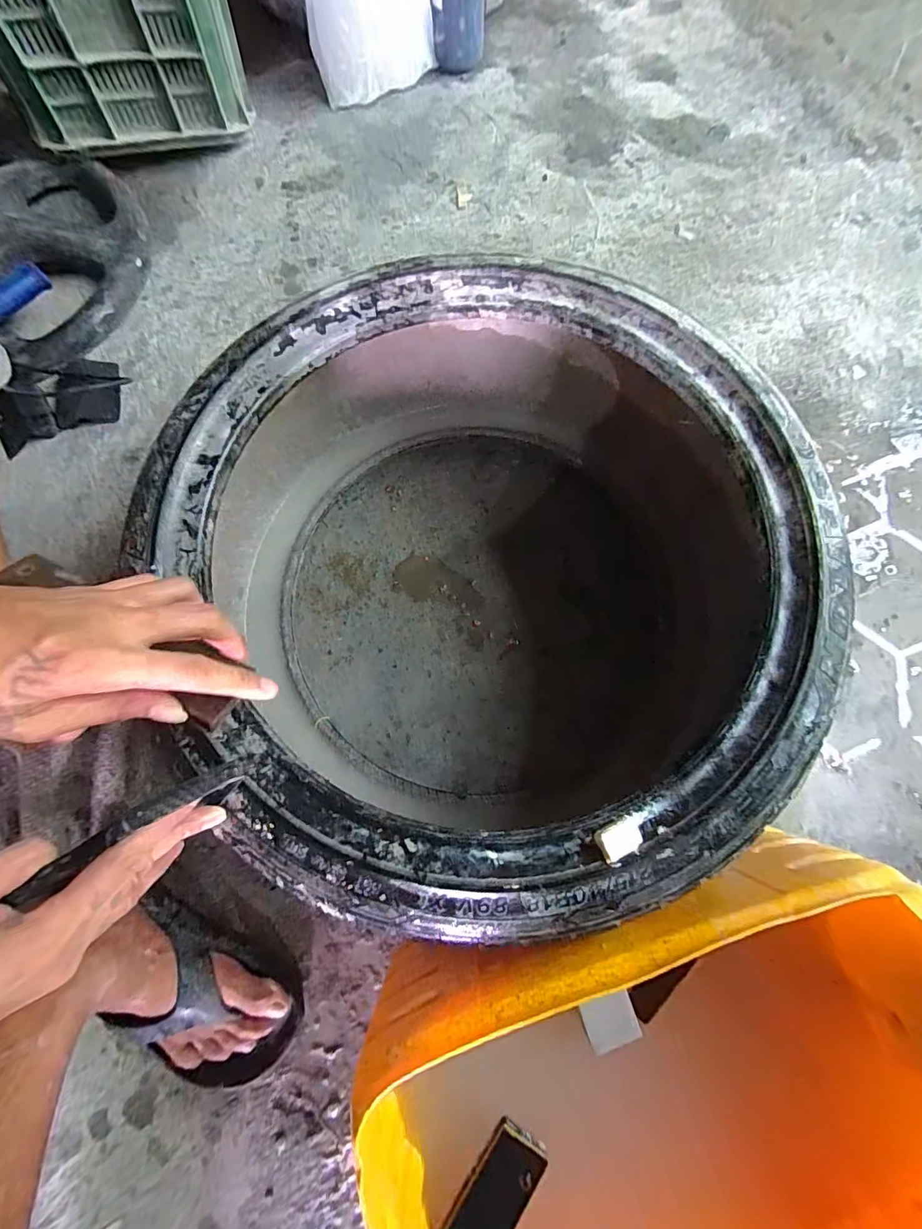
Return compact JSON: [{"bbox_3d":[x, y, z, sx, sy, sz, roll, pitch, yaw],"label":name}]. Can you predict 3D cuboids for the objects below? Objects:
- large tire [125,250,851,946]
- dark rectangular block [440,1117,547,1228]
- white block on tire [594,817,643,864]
[{"bbox_3d":[0.028,-0.054,0.457,0.555,0.229,0.569,-16,76,-2],"label":"large tire"},{"bbox_3d":[0.020,0.421,0.316,0.040,0.016,0.094,34,78,9],"label":"dark rectangular block"},{"bbox_3d":[0.105,0.148,0.293,0.029,0.007,0.020,-25,77,-6],"label":"white block on tire"}]

